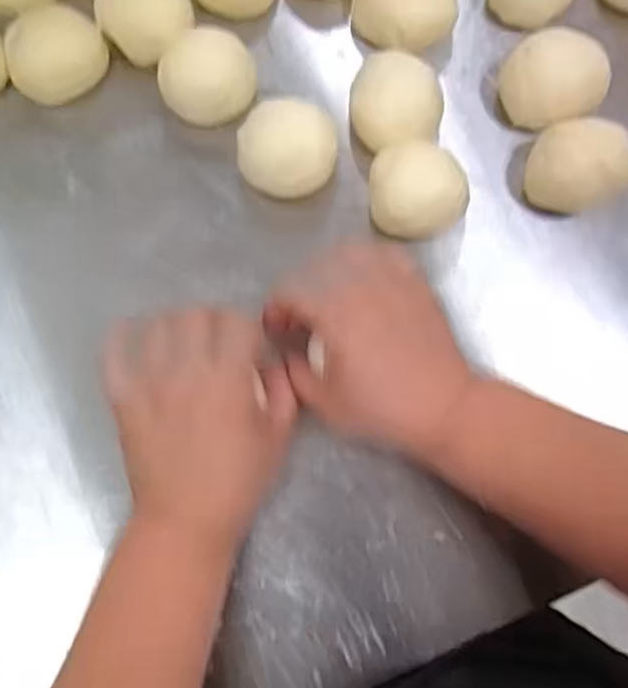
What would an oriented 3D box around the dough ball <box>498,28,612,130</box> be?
[{"bbox_3d":[0.149,-0.164,0.464,0.057,0.046,0.054,0,75,1],"label":"dough ball"}]

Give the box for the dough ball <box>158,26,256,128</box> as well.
[{"bbox_3d":[-0.067,-0.170,0.472,0.059,0.038,0.053,-14,75,-3],"label":"dough ball"}]

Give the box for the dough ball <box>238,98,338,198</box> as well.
[{"bbox_3d":[-0.016,-0.118,0.458,0.058,0.042,0.052,2,75,2],"label":"dough ball"}]

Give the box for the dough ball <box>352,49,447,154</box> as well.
[{"bbox_3d":[0.052,-0.149,0.468,0.056,0.037,0.058,0,75,1],"label":"dough ball"}]

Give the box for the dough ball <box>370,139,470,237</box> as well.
[{"bbox_3d":[0.063,-0.087,0.445,0.058,0.043,0.054,0,75,1],"label":"dough ball"}]

